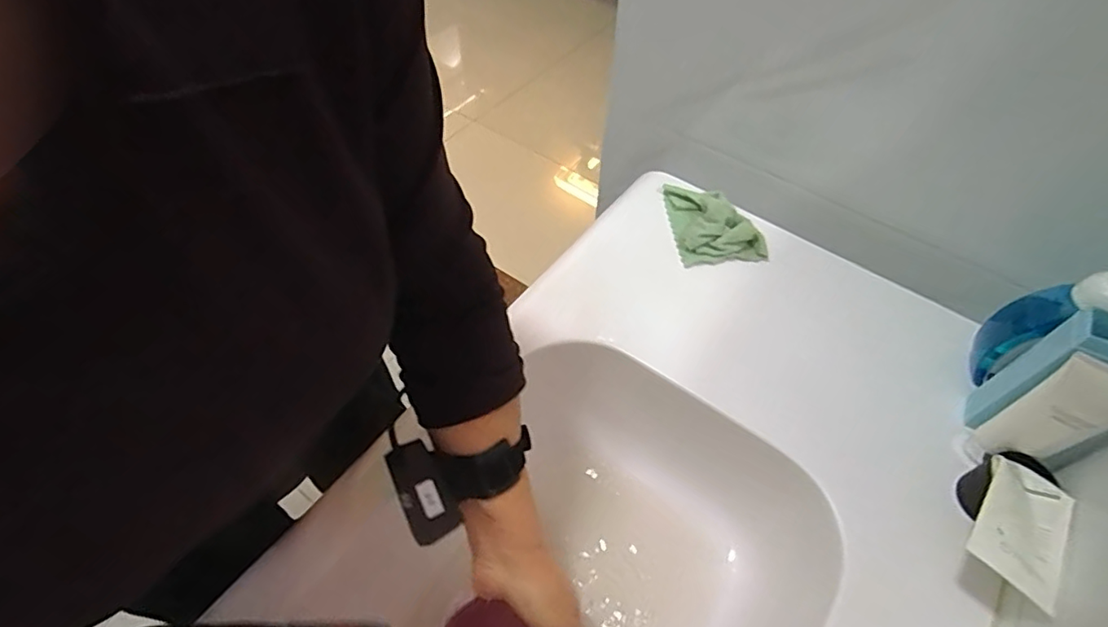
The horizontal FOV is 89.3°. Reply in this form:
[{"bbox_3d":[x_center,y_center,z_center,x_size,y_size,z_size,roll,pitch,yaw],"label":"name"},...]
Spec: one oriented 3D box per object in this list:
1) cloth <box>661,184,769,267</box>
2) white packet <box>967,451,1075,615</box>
[{"bbox_3d":[0.186,-0.110,0.655,0.100,0.036,0.115,-3,54,-3],"label":"cloth"},{"bbox_3d":[0.345,0.154,0.413,0.057,0.015,0.116,36,45,22],"label":"white packet"}]

